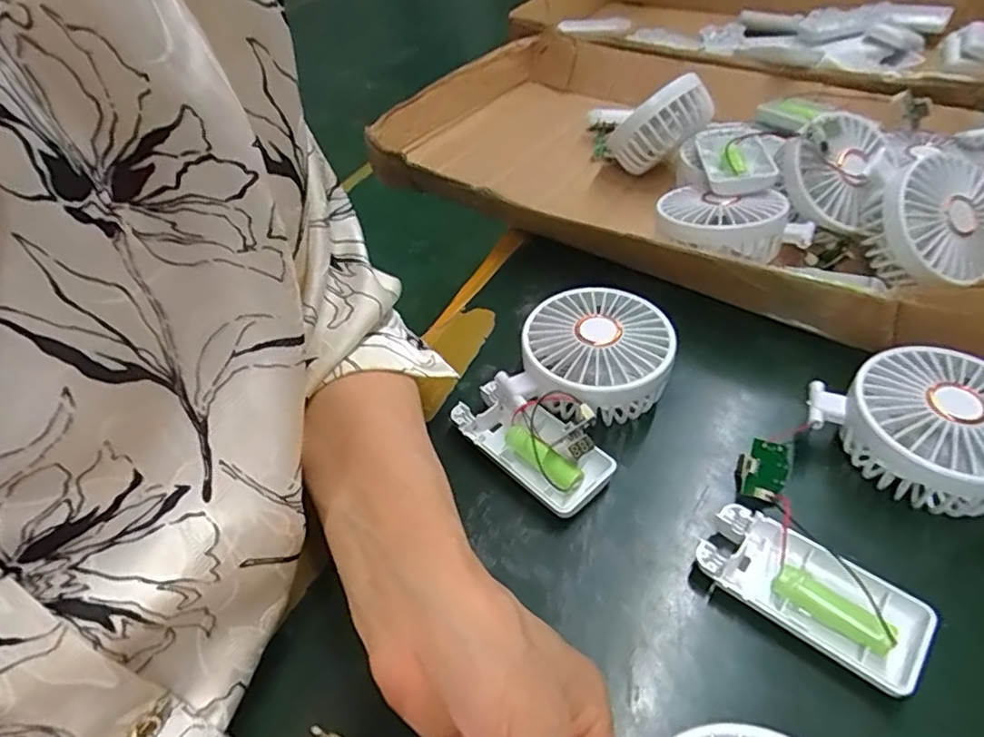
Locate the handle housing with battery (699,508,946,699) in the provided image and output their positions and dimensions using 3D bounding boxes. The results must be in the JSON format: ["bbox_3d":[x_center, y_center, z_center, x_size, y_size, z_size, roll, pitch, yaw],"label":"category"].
[{"bbox_3d":[0.143,0.101,0.277,0.094,0.018,0.044,29,55,30],"label":"handle housing with battery"}]

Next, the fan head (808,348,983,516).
[{"bbox_3d":[0.223,0.034,0.315,0.088,0.048,0.082,-3,45,3],"label":"fan head"}]

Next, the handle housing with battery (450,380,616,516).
[{"bbox_3d":[0.021,0.040,0.340,0.044,0.029,0.092,-37,53,-27],"label":"handle housing with battery"}]

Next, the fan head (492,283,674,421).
[{"bbox_3d":[0.061,-0.004,0.368,0.088,0.048,0.090,13,48,18],"label":"fan head"}]

